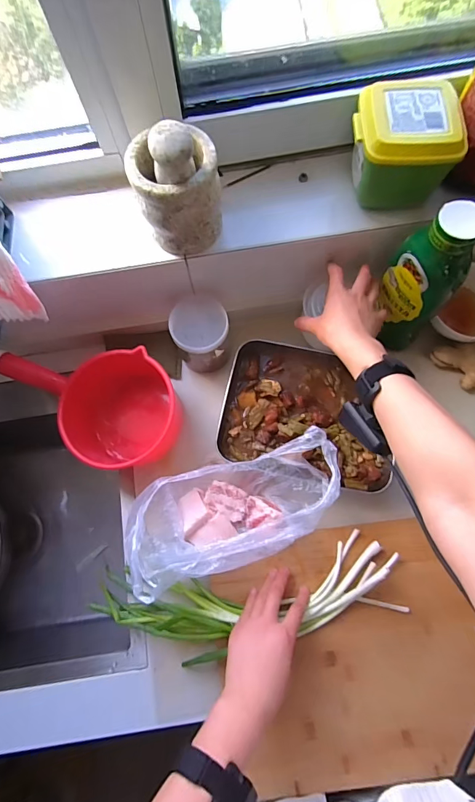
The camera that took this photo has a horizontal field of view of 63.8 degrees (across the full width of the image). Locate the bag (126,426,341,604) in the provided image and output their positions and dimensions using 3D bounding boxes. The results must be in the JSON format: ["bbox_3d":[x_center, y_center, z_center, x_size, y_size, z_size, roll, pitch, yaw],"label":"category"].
[{"bbox_3d":[-0.004,0.142,0.506,0.270,0.114,0.122,-21,74,-5],"label":"bag"}]

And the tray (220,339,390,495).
[{"bbox_3d":[0.110,0.014,0.583,0.250,0.050,0.195,13,74,5],"label":"tray"}]

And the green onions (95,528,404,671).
[{"bbox_3d":[0.019,0.269,0.502,0.393,0.054,0.121,-9,74,-2],"label":"green onions"}]

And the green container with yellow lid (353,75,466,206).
[{"bbox_3d":[0.196,-0.313,0.476,0.114,0.100,0.103,-5,74,0],"label":"green container with yellow lid"}]

